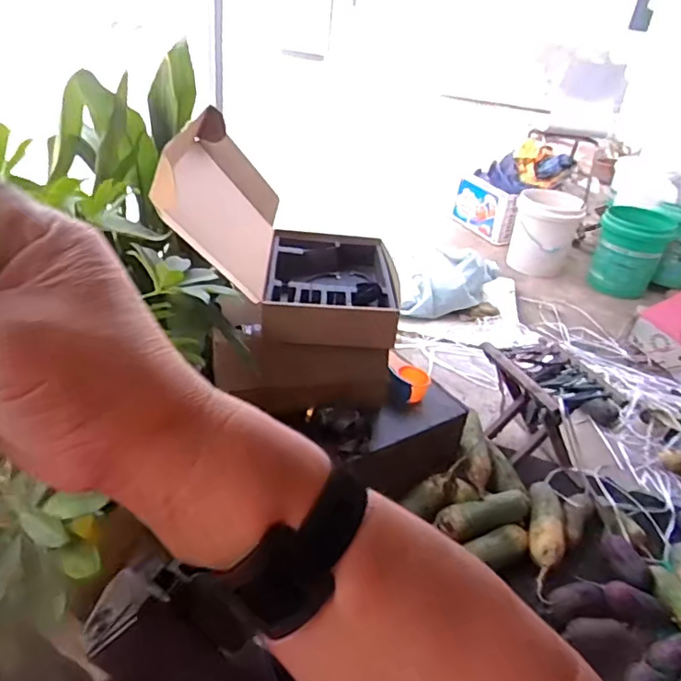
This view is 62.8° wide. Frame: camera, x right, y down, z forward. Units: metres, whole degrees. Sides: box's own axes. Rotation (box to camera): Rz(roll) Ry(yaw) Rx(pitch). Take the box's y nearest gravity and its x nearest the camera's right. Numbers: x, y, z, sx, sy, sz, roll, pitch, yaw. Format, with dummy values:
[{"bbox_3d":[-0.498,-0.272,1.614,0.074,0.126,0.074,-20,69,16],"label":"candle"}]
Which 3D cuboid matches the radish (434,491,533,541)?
[{"bbox_3d":[0.304,0.373,1.199,0.206,0.076,0.068,-20,30,13],"label":"radish"}]

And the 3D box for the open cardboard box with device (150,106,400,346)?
[{"bbox_3d":[-0.107,-0.224,1.160,0.454,0.330,0.431,1,33,-9],"label":"open cardboard box with device"}]

